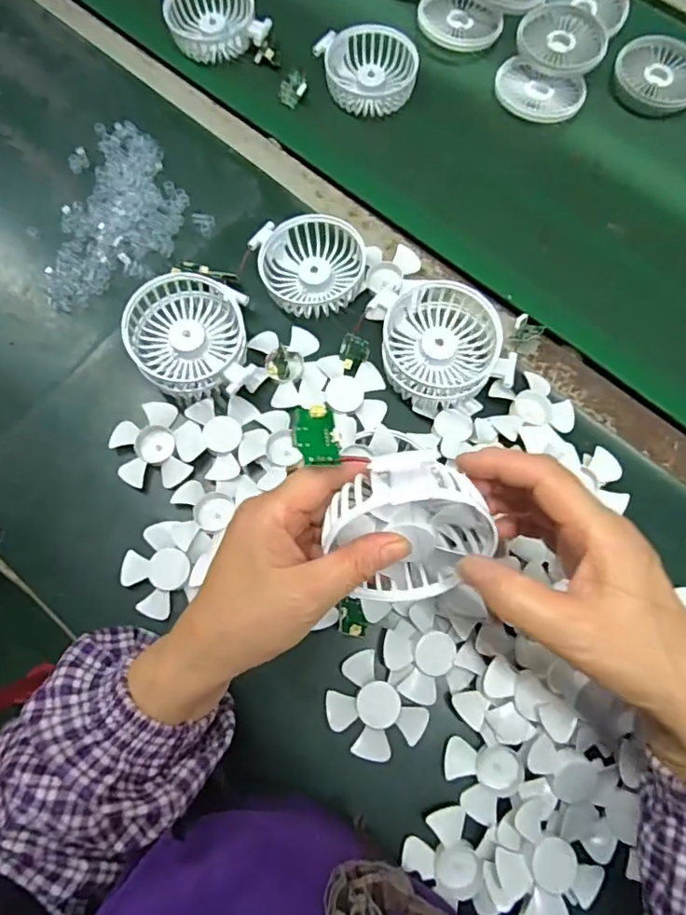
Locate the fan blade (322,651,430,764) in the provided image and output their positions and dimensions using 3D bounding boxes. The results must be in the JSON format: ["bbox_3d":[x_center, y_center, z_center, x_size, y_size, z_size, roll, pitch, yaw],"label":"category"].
[{"bbox_3d":[0.023,0.176,0.396,0.064,0.009,0.069,0,73,0],"label":"fan blade"}]

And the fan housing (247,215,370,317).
[{"bbox_3d":[-0.026,-0.165,0.479,0.091,0.026,0.084,0,73,0],"label":"fan housing"}]

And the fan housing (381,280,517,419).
[{"bbox_3d":[0.079,-0.087,0.444,0.085,0.050,0.098,-29,75,-8],"label":"fan housing"}]

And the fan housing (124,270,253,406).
[{"bbox_3d":[-0.122,-0.094,0.449,0.088,0.056,0.089,0,73,0],"label":"fan housing"}]

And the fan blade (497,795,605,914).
[{"bbox_3d":[0.137,0.258,0.361,0.069,0.018,0.070,0,73,0],"label":"fan blade"}]

